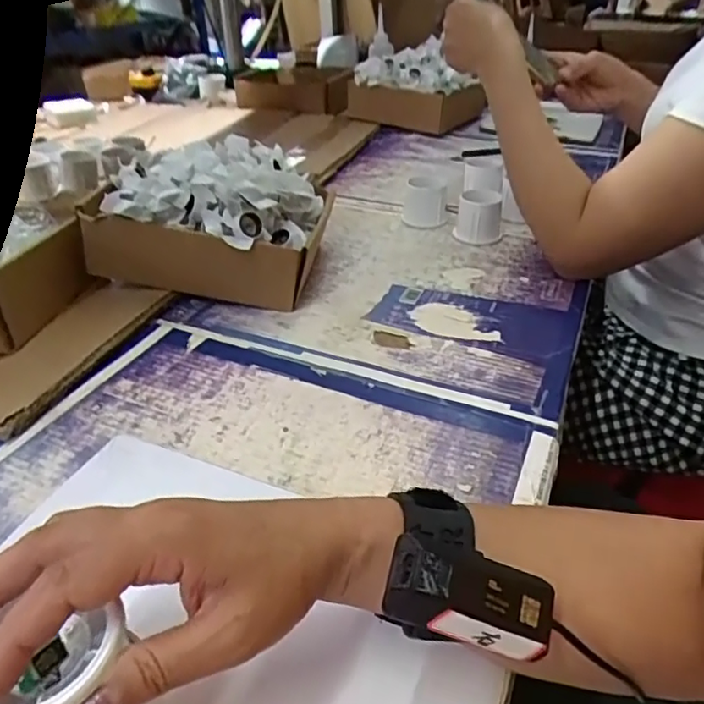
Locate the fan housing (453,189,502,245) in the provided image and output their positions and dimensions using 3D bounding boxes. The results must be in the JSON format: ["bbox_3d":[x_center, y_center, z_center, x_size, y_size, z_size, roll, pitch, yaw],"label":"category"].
[{"bbox_3d":[0.155,-0.163,0.710,0.054,0.053,0.054,14,37,19],"label":"fan housing"}]

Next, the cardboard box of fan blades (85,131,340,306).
[{"bbox_3d":[-0.134,-0.144,0.611,0.208,0.125,0.193,4,35,6],"label":"cardboard box of fan blades"}]

